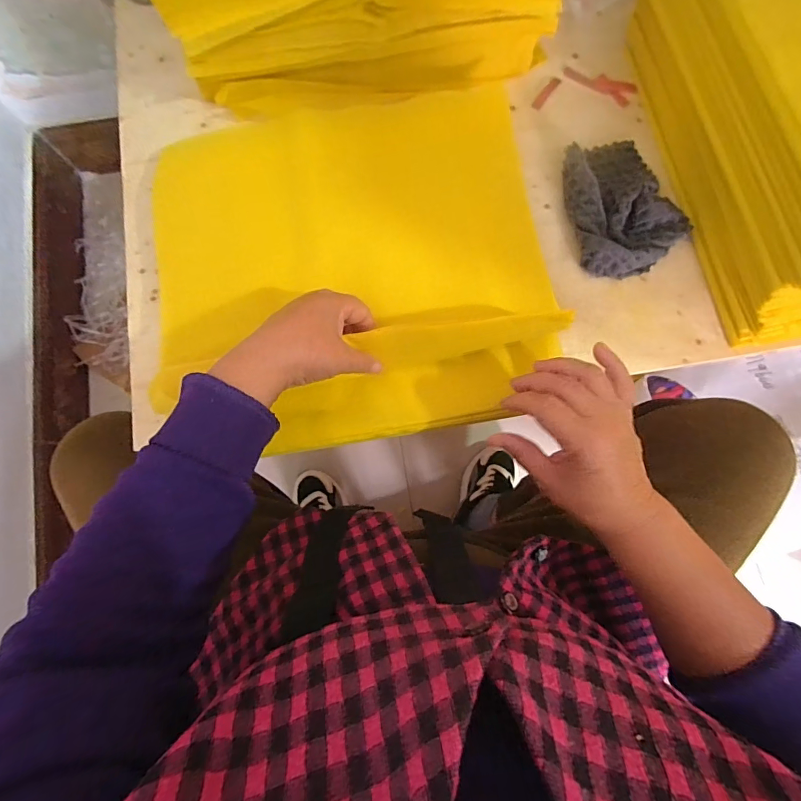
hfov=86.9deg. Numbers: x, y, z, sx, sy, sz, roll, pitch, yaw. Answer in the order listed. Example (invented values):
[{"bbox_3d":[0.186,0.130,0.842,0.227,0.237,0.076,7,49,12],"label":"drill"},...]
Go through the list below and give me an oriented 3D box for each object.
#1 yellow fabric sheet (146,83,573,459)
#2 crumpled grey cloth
[{"bbox_3d":[-0.047,-0.130,0.400,0.353,0.023,0.330,-9,80,-1],"label":"yellow fabric sheet"},{"bbox_3d":[0.219,-0.197,0.420,0.103,0.031,0.144,-8,80,-1],"label":"crumpled grey cloth"}]

